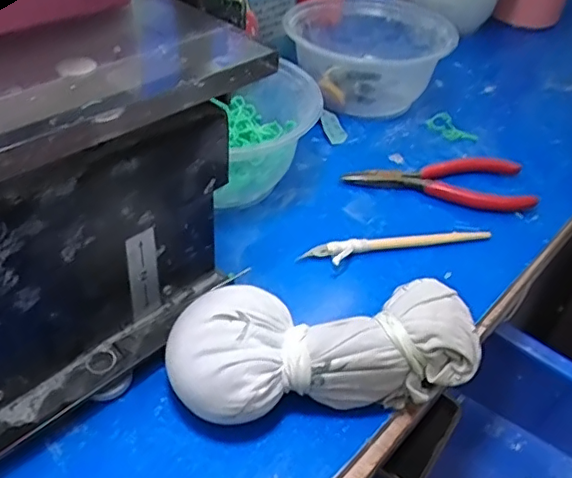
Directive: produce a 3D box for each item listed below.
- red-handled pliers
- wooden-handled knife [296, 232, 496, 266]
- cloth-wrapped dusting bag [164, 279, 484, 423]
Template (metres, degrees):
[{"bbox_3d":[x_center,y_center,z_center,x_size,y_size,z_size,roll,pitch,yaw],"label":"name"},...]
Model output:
[{"bbox_3d":[0.106,-0.036,0.388,0.123,0.016,0.046,-2,43,-10],"label":"red-handled pliers"},{"bbox_3d":[0.067,0.002,0.345,0.116,0.009,0.015,-8,44,-16],"label":"wooden-handled knife"},{"bbox_3d":[0.018,0.047,0.265,0.139,0.043,0.060,-4,44,-12],"label":"cloth-wrapped dusting bag"}]

